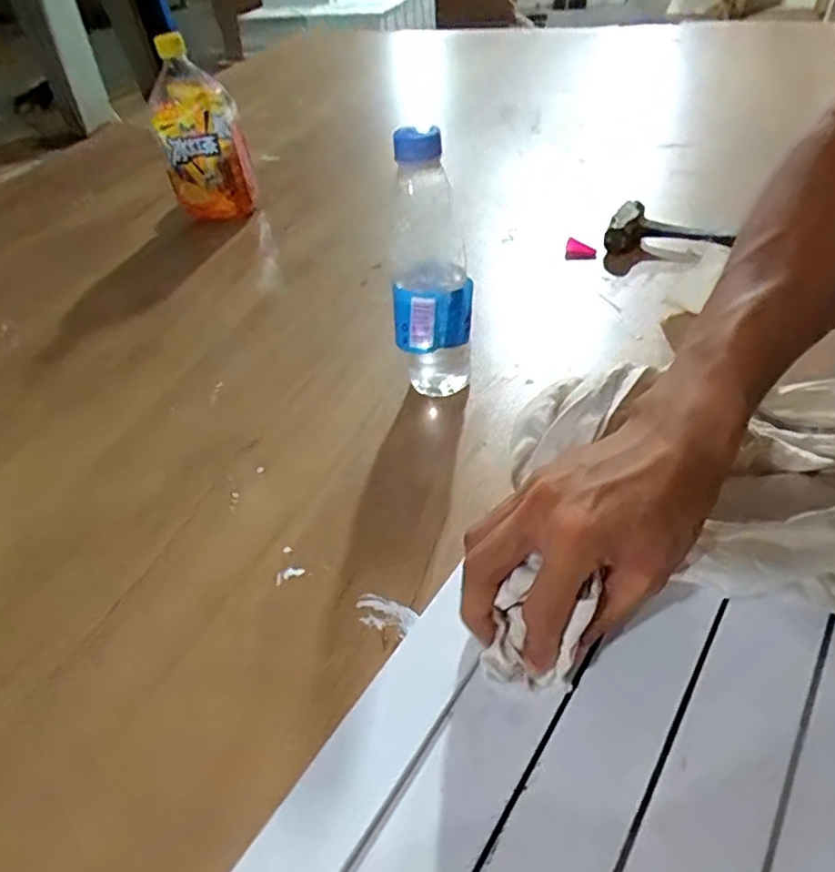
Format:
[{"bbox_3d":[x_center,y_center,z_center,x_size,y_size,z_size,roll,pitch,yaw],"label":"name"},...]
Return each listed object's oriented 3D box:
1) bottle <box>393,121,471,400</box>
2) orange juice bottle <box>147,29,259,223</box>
[{"bbox_3d":[0.010,-0.116,0.456,0.055,0.203,0.064,-3,43,3],"label":"bottle"},{"bbox_3d":[-0.265,-0.370,0.750,0.089,0.204,0.091,-10,43,-5],"label":"orange juice bottle"}]

